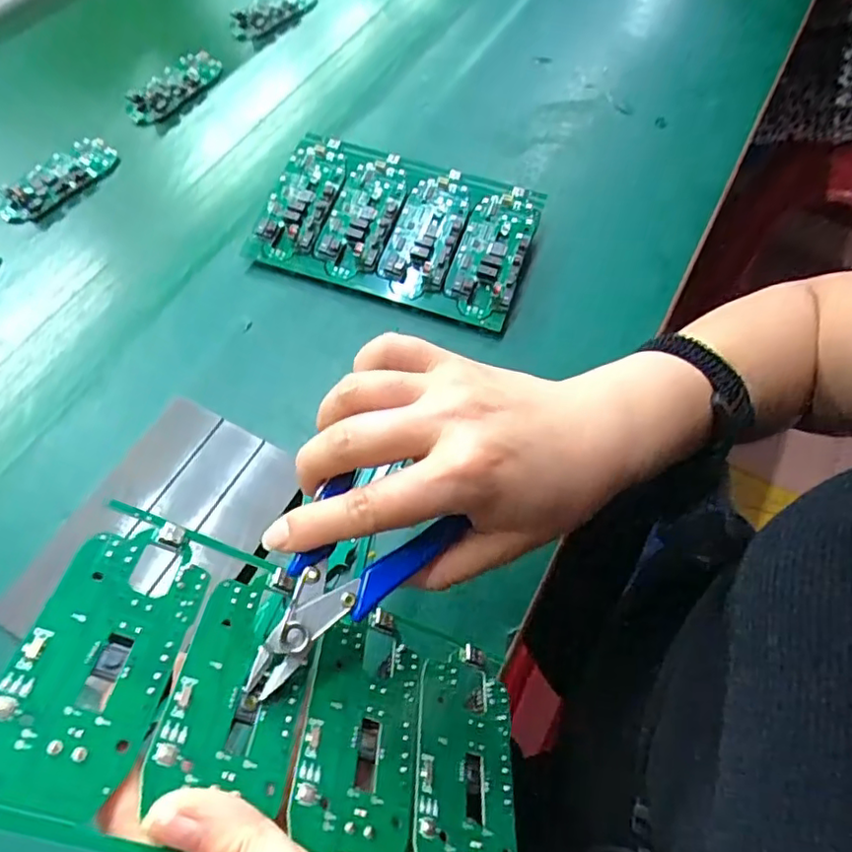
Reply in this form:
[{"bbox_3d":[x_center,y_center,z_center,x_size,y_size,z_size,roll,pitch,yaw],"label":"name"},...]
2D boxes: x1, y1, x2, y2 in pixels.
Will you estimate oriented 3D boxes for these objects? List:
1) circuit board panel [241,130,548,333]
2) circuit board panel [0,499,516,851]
[{"bbox_3d":[-0.020,-0.146,0.435,0.190,0.026,0.117,19,65,6],"label":"circuit board panel"},{"bbox_3d":[-0.045,0.105,0.221,0.186,0.004,0.104,27,35,-17],"label":"circuit board panel"}]

